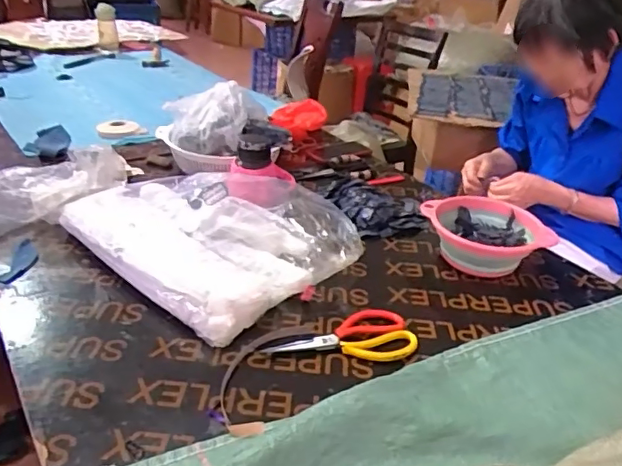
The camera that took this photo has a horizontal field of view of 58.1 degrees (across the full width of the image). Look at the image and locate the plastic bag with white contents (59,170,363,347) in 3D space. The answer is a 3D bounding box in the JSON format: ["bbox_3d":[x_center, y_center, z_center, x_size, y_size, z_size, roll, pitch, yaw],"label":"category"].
[{"bbox_3d":[-0.169,-0.019,0.961,0.417,0.094,0.354,25,35,32],"label":"plastic bag with white contents"}]

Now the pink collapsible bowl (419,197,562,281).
[{"bbox_3d":[0.316,0.002,1.020,0.210,0.088,0.173,18,31,26],"label":"pink collapsible bowl"}]

